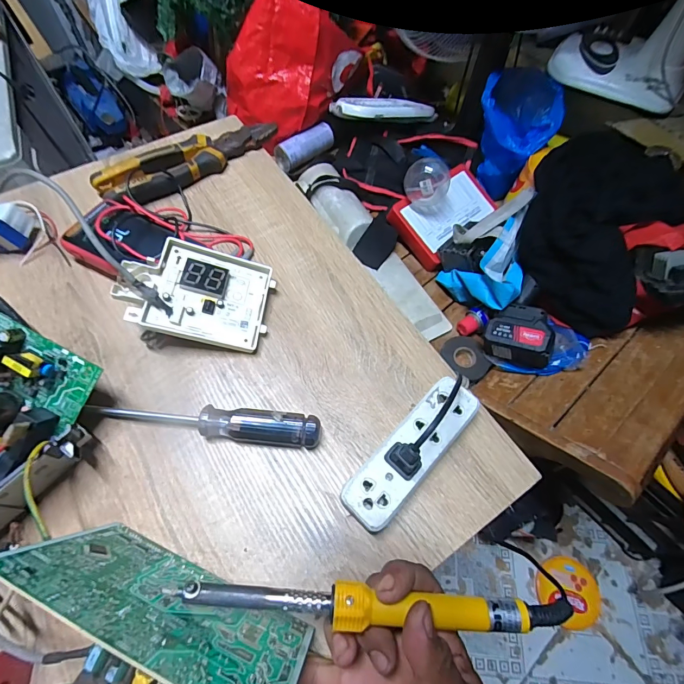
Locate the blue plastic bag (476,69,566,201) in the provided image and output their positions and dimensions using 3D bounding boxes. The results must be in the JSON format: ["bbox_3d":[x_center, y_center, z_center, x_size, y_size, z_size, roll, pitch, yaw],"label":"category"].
[{"bbox_3d":[0.383,-0.470,0.855,0.157,0.188,0.170,-34,69,-18],"label":"blue plastic bag"}]

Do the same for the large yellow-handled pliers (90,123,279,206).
[{"bbox_3d":[-0.189,-0.236,0.476,0.069,0.032,0.223,41,68,17],"label":"large yellow-handled pliers"}]

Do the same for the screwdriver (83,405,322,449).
[{"bbox_3d":[-0.118,0.072,0.332,0.198,0.026,0.027,5,63,0],"label":"screwdriver"}]

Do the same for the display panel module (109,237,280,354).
[{"bbox_3d":[-0.138,-0.052,0.364,0.132,0.023,0.096,15,67,-17],"label":"display panel module"}]

